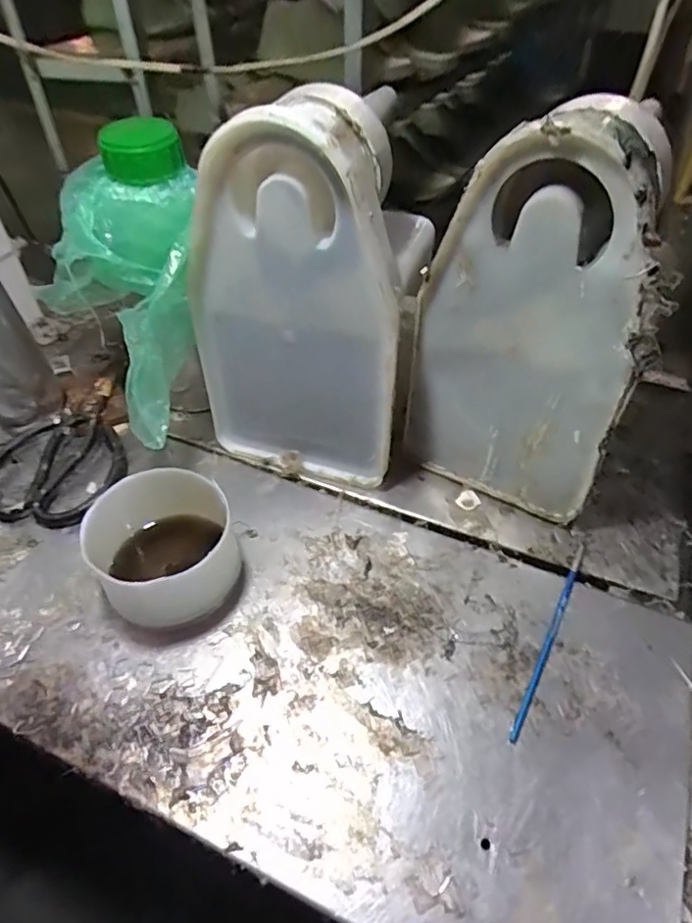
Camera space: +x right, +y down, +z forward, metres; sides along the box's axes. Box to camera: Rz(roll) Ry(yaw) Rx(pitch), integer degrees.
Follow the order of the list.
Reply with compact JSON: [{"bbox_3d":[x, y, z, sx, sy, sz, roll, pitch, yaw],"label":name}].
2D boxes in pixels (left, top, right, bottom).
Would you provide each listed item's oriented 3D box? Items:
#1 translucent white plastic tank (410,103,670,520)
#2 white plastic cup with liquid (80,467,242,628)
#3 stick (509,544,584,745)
[{"bbox_3d":[0.120,-0.082,0.382,0.140,0.257,0.059,24,52,20],"label":"translucent white plastic tank"},{"bbox_3d":[-0.115,0.060,0.376,0.089,0.063,0.090,0,47,0],"label":"white plastic cup with liquid"},{"bbox_3d":[0.133,0.109,0.373,0.005,0.004,0.152,24,52,20],"label":"stick"}]

